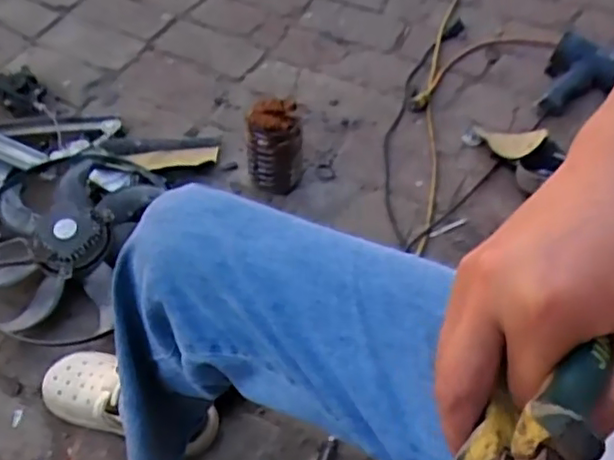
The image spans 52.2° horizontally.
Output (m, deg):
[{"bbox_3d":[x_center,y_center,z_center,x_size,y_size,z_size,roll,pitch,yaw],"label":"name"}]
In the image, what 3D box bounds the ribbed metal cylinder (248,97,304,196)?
[{"bbox_3d":[-0.057,-0.141,1.125,0.097,0.168,0.088,-2,54,-1],"label":"ribbed metal cylinder"}]

